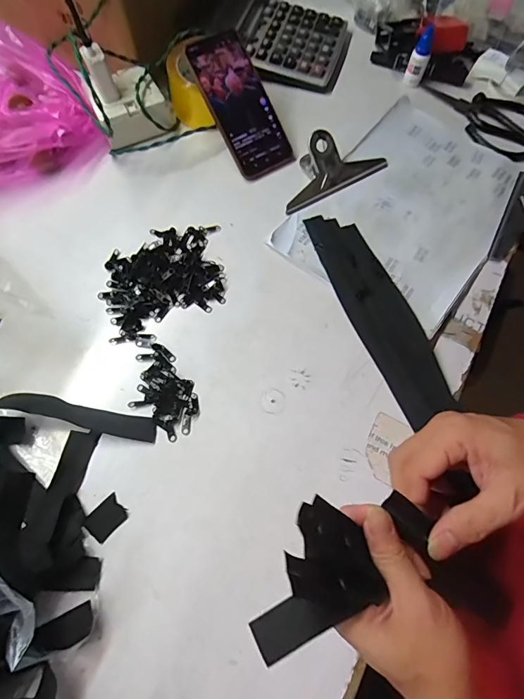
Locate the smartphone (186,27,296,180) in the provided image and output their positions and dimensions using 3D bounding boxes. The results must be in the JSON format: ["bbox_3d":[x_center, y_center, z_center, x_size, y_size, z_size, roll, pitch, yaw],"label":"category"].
[{"bbox_3d":[-0.025,-0.300,0.502,0.073,0.009,0.169,-31,102,-12],"label":"smartphone"}]

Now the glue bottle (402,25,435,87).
[{"bbox_3d":[0.216,-0.400,0.556,0.025,0.063,0.018,16,68,7],"label":"glue bottle"}]

